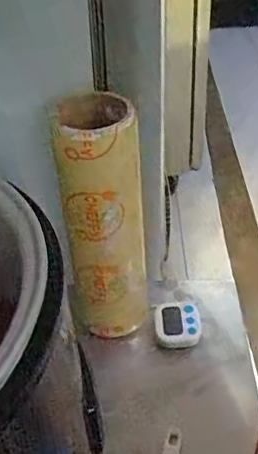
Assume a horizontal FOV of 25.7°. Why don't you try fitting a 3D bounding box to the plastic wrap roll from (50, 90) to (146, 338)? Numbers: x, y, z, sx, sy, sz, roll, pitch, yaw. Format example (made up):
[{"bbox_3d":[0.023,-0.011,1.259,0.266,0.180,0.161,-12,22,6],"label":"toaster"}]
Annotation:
[{"bbox_3d":[-0.034,-0.006,0.680,0.083,0.306,0.094,-10,41,-9],"label":"plastic wrap roll"}]

